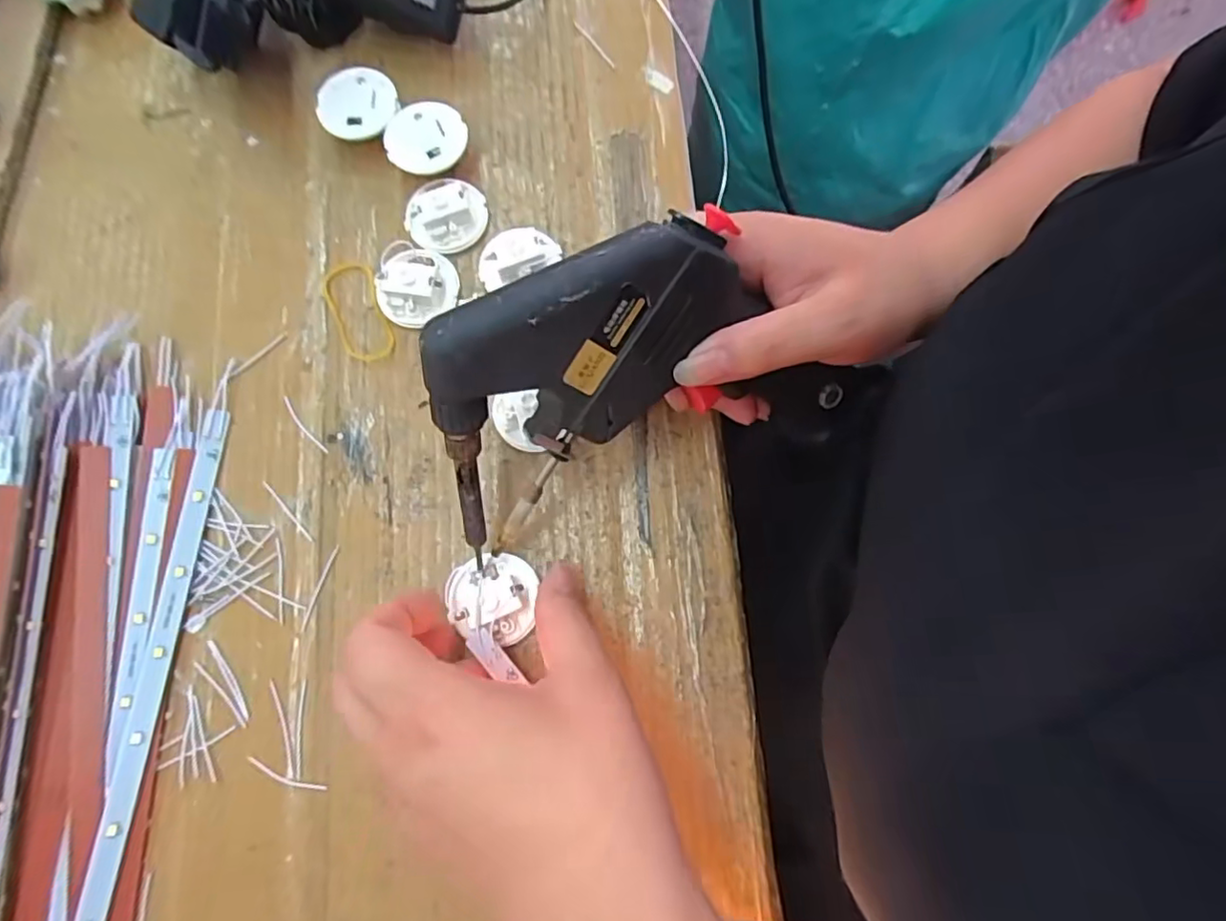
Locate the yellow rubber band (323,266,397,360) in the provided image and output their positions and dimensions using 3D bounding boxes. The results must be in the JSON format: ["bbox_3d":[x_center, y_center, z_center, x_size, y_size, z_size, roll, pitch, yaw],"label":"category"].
[{"bbox_3d":[-0.122,-0.071,0.296,0.025,0.004,0.052,-20,77,-5],"label":"yellow rubber band"}]

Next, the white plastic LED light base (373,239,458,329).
[{"bbox_3d":[-0.093,-0.084,0.292,0.038,0.016,0.037,0,77,0],"label":"white plastic LED light base"}]

